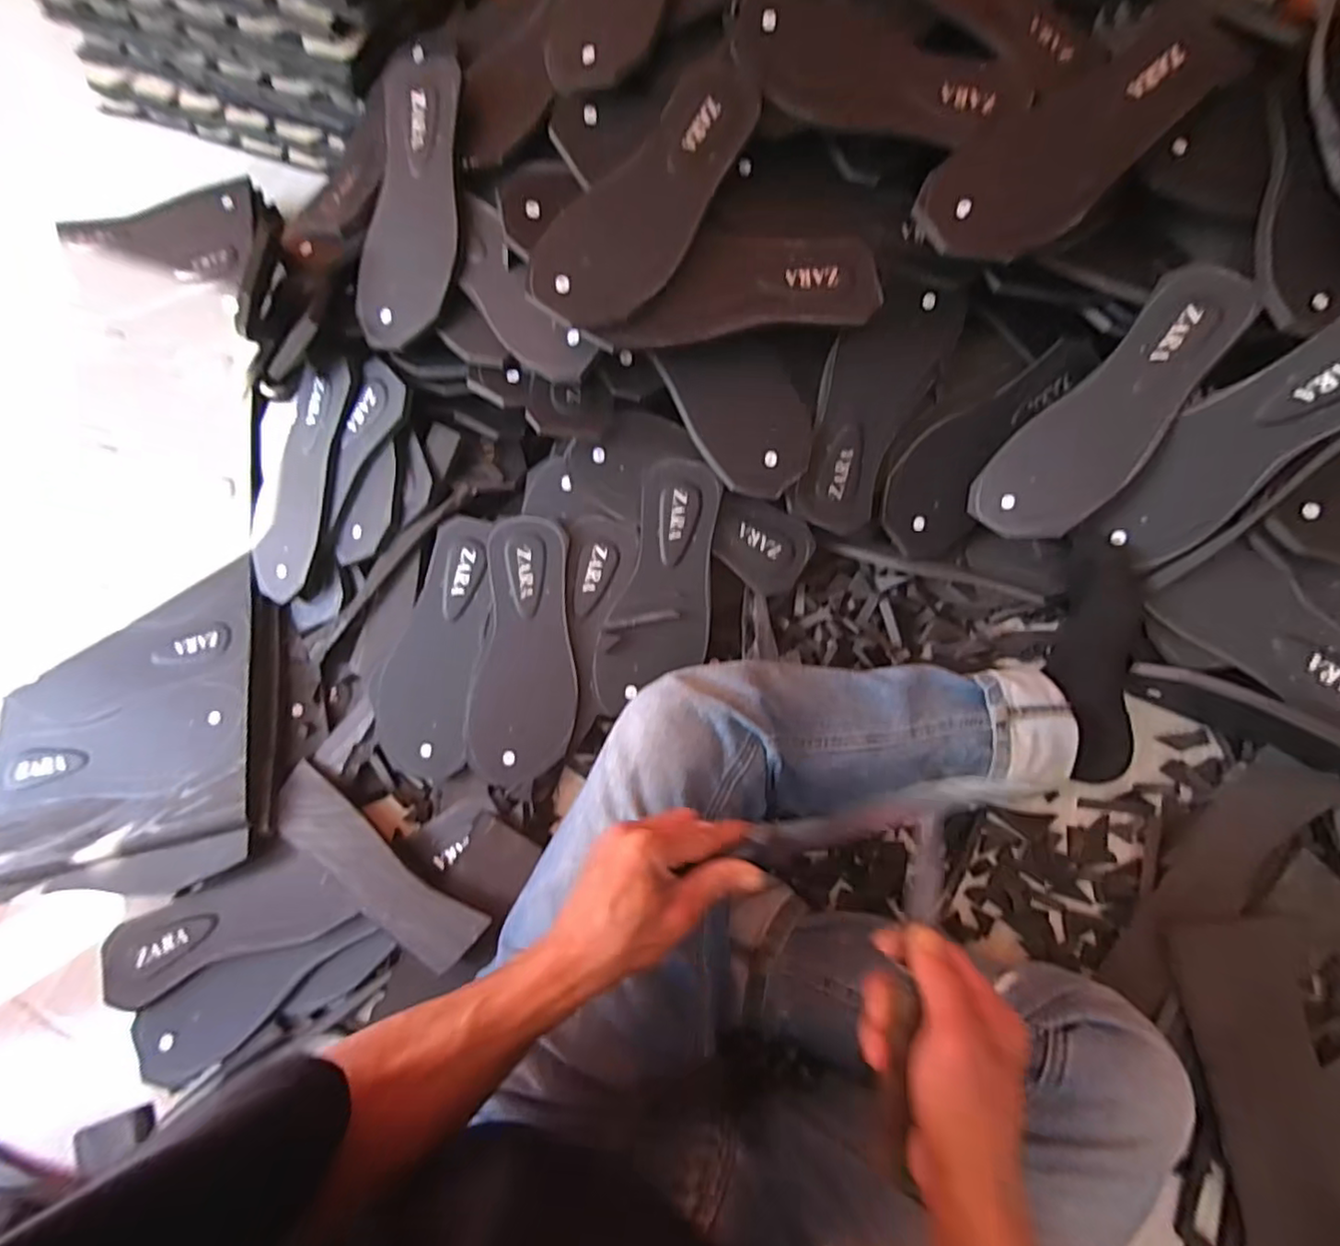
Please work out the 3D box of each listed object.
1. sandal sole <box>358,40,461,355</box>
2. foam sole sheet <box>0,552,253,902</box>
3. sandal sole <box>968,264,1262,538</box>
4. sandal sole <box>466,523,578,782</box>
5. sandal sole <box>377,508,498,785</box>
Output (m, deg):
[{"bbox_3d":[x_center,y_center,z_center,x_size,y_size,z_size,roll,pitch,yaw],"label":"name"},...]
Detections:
[{"bbox_3d":[-0.239,-0.390,0.581,0.087,0.012,0.262,10,96,6],"label":"sandal sole"},{"bbox_3d":[-0.546,0.109,0.627,0.266,0.025,0.306,-11,71,-1],"label":"foam sole sheet"},{"bbox_3d":[0.390,-0.182,0.559,0.101,0.033,0.250,43,112,15],"label":"sandal sole"},{"bbox_3d":[-0.136,0.030,0.601,0.098,0.007,0.252,8,90,-2],"label":"sandal sole"},{"bbox_3d":[-0.225,0.023,0.610,0.095,0.010,0.250,13,90,7],"label":"sandal sole"}]

